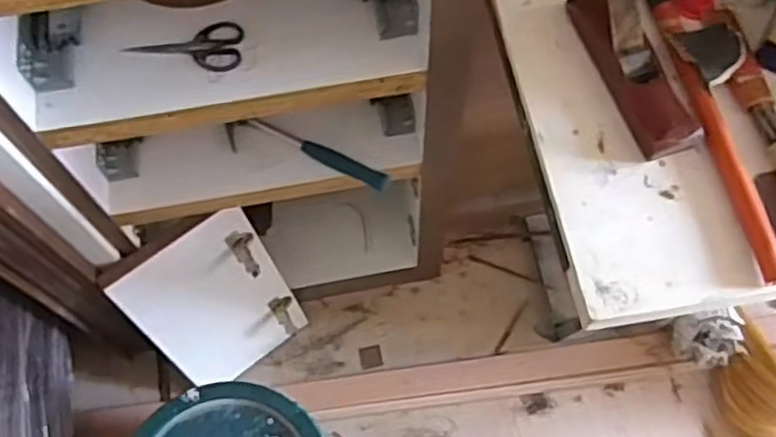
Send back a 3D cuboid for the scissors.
[{"bbox_3d":[-0.227,-0.195,0.826,0.126,0.007,0.064,3,67,2],"label":"scissors"}]

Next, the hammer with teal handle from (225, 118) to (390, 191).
[{"bbox_3d":[-0.112,-0.084,1.012,0.232,0.037,0.045,17,68,8],"label":"hammer with teal handle"}]

